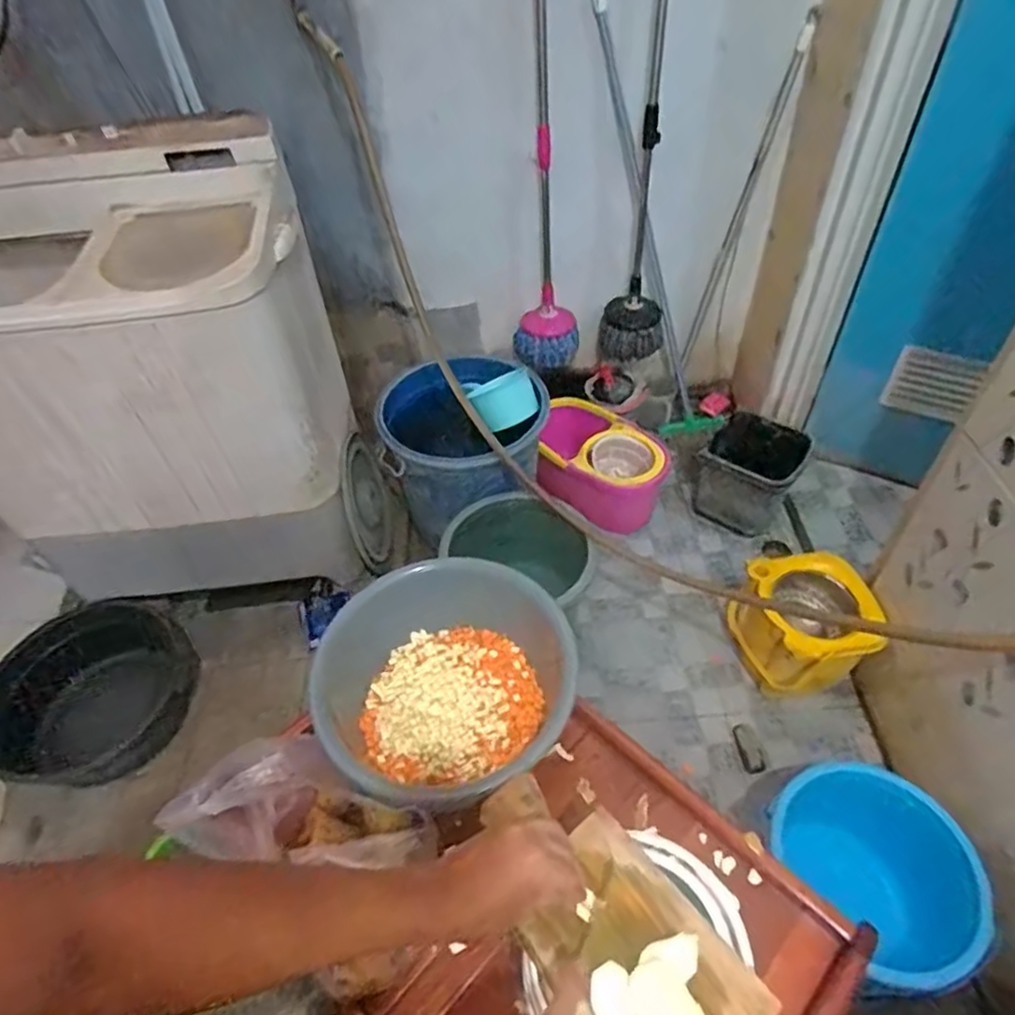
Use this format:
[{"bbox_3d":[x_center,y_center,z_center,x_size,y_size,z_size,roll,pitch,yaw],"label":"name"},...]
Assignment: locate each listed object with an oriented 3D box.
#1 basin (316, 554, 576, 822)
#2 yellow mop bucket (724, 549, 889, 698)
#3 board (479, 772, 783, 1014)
[{"bbox_3d":[-0.064,0.220,0.815,0.301,0.143,0.288,-3,48,3],"label":"basin"},{"bbox_3d":[0.657,0.272,1.446,0.254,0.253,0.245,-3,48,3],"label":"yellow mop bucket"},{"bbox_3d":[0.076,0.330,0.521,0.124,0.022,0.255,-32,53,-22],"label":"board"}]

